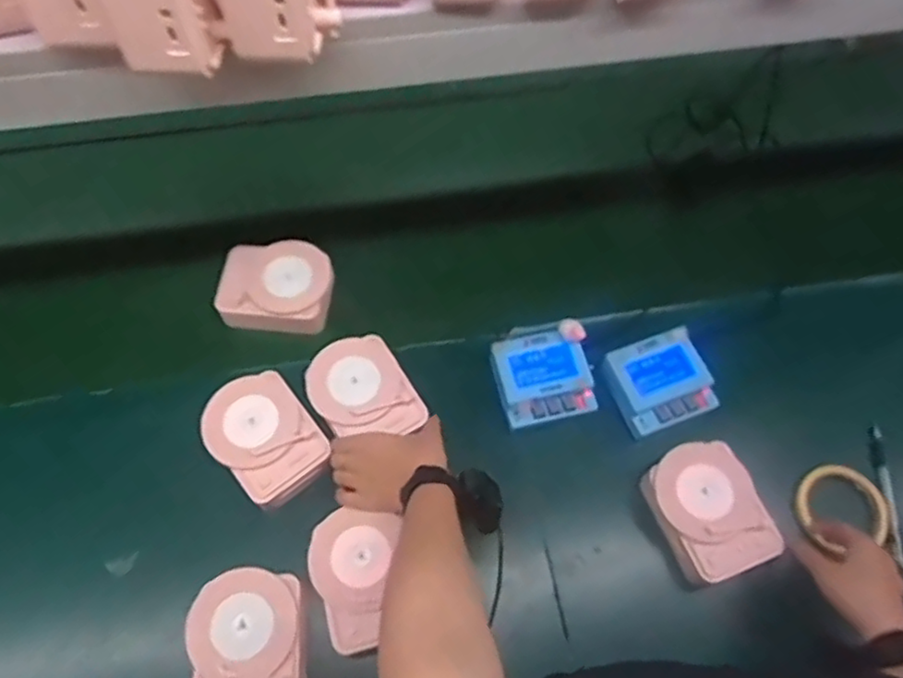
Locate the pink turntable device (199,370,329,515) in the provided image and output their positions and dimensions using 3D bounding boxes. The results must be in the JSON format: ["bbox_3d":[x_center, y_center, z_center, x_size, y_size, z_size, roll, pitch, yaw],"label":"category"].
[{"bbox_3d":[-0.201,0.106,0.716,0.105,0.045,0.132,-36,70,-16],"label":"pink turntable device"}]

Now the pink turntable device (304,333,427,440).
[{"bbox_3d":[-0.099,0.055,0.731,0.101,0.022,0.122,-32,68,-14],"label":"pink turntable device"}]

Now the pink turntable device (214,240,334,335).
[{"bbox_3d":[-0.215,-0.066,0.820,0.128,0.040,0.105,4,64,1],"label":"pink turntable device"}]

